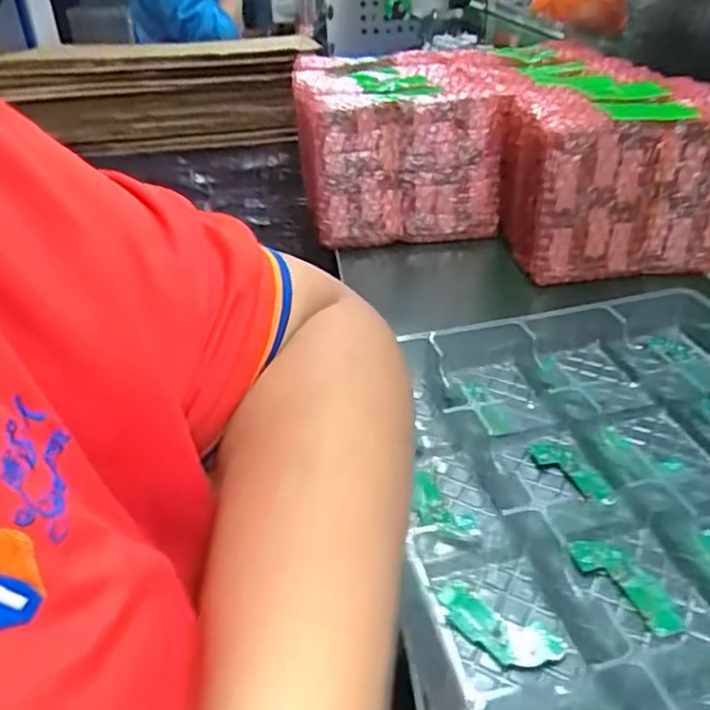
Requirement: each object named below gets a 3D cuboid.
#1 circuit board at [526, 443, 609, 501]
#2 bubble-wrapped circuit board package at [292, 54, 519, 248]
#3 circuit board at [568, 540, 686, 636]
[{"bbox_3d":[0.137,0.072,0.412,0.024,0.004,0.059,-22,38,-26],"label":"circuit board"},{"bbox_3d":[0.055,-0.262,0.787,0.230,0.144,0.283,-5,34,-5],"label":"bubble-wrapped circuit board package"},{"bbox_3d":[0.143,0.118,0.339,0.031,0.006,0.060,-16,36,-19],"label":"circuit board"}]

